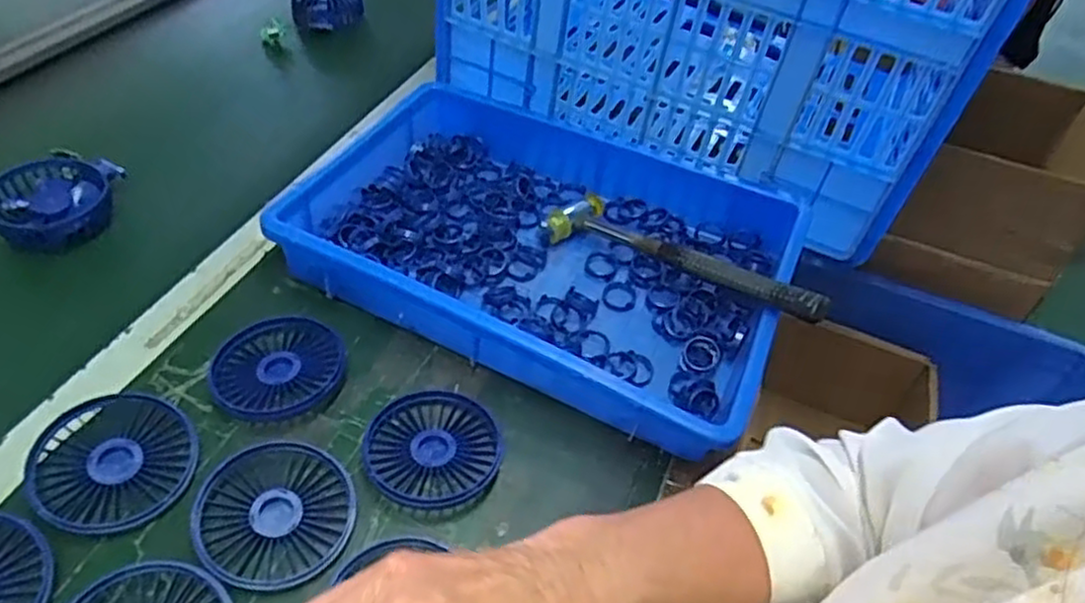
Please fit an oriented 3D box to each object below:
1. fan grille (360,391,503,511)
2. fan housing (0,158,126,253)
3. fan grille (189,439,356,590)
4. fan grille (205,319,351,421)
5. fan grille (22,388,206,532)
[{"bbox_3d":[-0.070,0.096,0.463,0.086,0.017,0.083,4,45,-4],"label":"fan grille"},{"bbox_3d":[-0.407,-0.088,0.597,0.087,0.036,0.101,33,50,22],"label":"fan housing"},{"bbox_3d":[-0.157,0.122,0.417,0.083,0.011,0.085,4,45,-4],"label":"fan grille"},{"bbox_3d":[-0.183,0.046,0.492,0.086,0.015,0.082,4,45,-4],"label":"fan grille"},{"bbox_3d":[-0.256,0.095,0.427,0.084,0.018,0.085,4,45,-4],"label":"fan grille"}]

